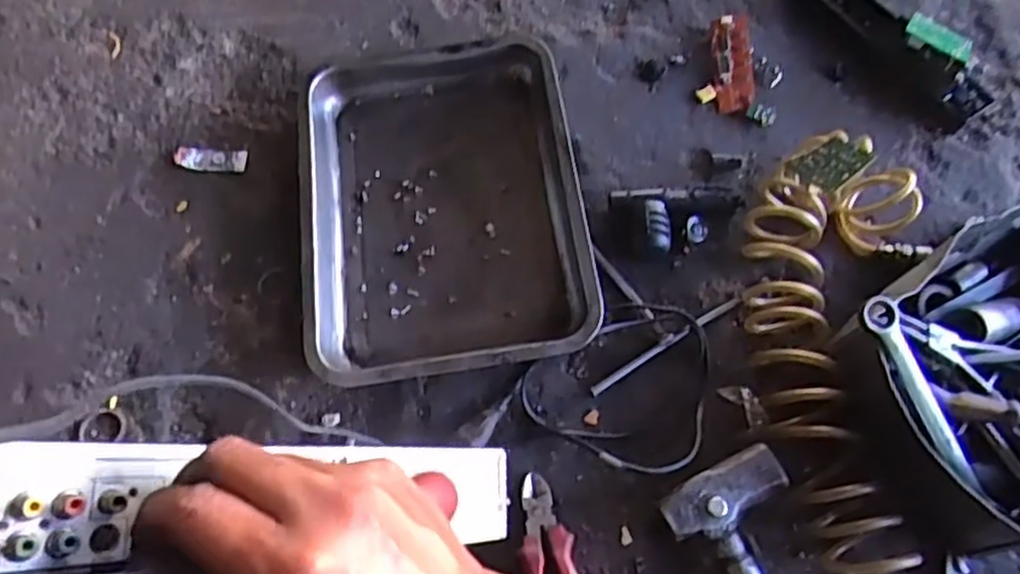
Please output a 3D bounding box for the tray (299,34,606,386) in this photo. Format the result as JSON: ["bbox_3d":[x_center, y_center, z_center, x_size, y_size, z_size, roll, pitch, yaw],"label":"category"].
[{"bbox_3d":[-0.067,-0.084,0.700,0.259,0.060,0.349,-7,67,-5],"label":"tray"}]

